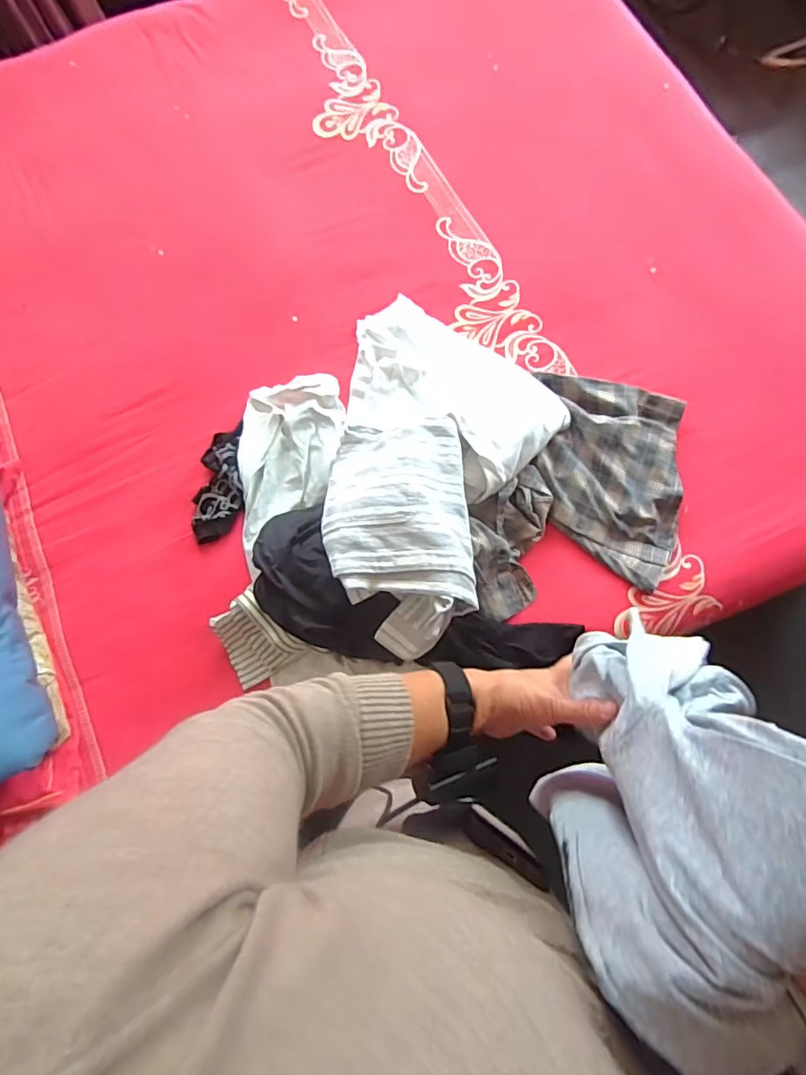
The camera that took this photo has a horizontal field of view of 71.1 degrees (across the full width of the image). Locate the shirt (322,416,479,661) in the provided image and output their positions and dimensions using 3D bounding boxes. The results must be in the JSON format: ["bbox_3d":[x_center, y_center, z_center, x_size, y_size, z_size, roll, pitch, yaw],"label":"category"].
[{"bbox_3d":[-0.004,-0.012,0.818,0.203,0.081,0.344,-6,73,1],"label":"shirt"}]

